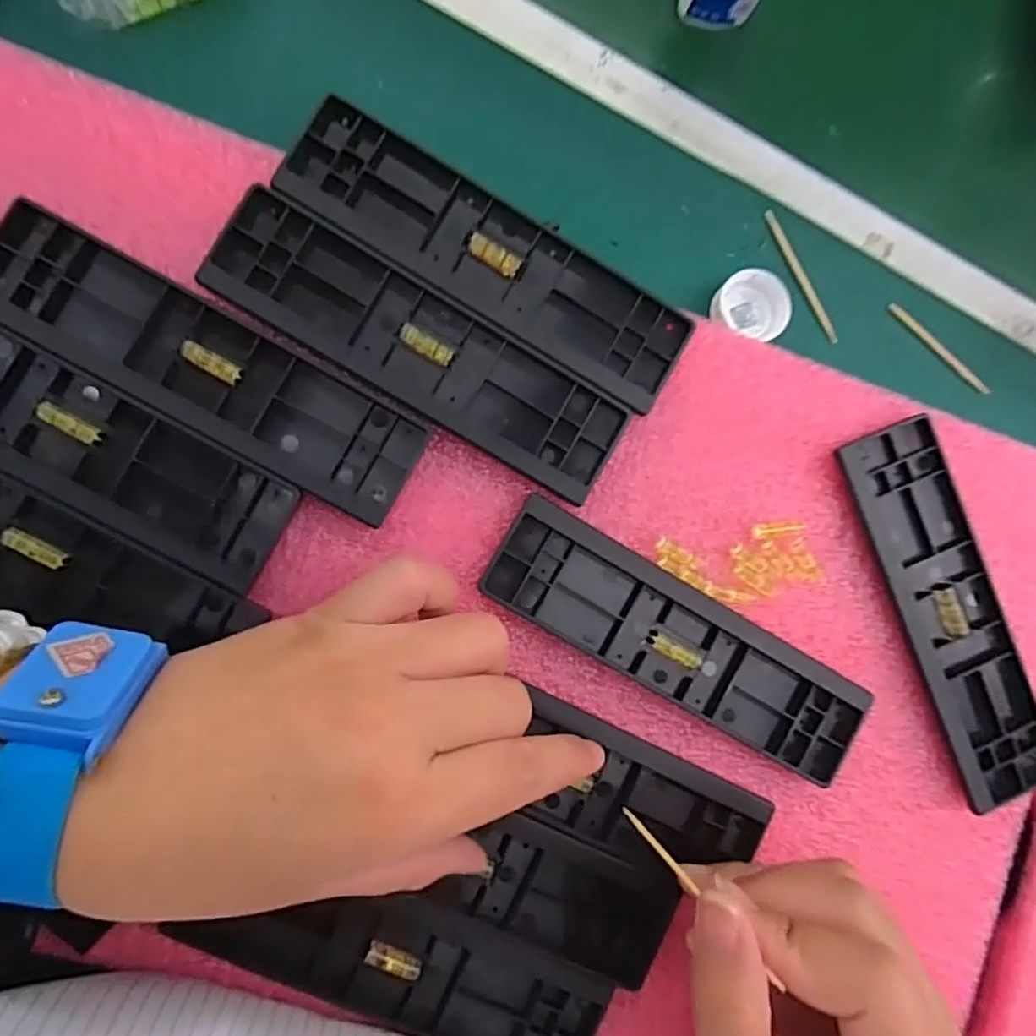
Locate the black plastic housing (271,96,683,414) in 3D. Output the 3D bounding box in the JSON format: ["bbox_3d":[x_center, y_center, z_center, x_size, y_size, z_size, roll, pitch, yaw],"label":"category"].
[{"bbox_3d":[-0.010,-0.096,0.240,0.156,0.005,0.044,29,86,-6],"label":"black plastic housing"}]

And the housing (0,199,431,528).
[{"bbox_3d":[-0.111,-0.053,0.227,0.157,0.005,0.044,29,86,-6],"label":"housing"}]

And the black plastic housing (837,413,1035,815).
[{"bbox_3d":[0.175,0.039,0.262,0.041,0.009,0.158,-22,92,-7],"label":"black plastic housing"}]

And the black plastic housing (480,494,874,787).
[{"bbox_3d":[0.063,0.048,0.248,0.159,0.008,0.043,31,86,-6],"label":"black plastic housing"}]

